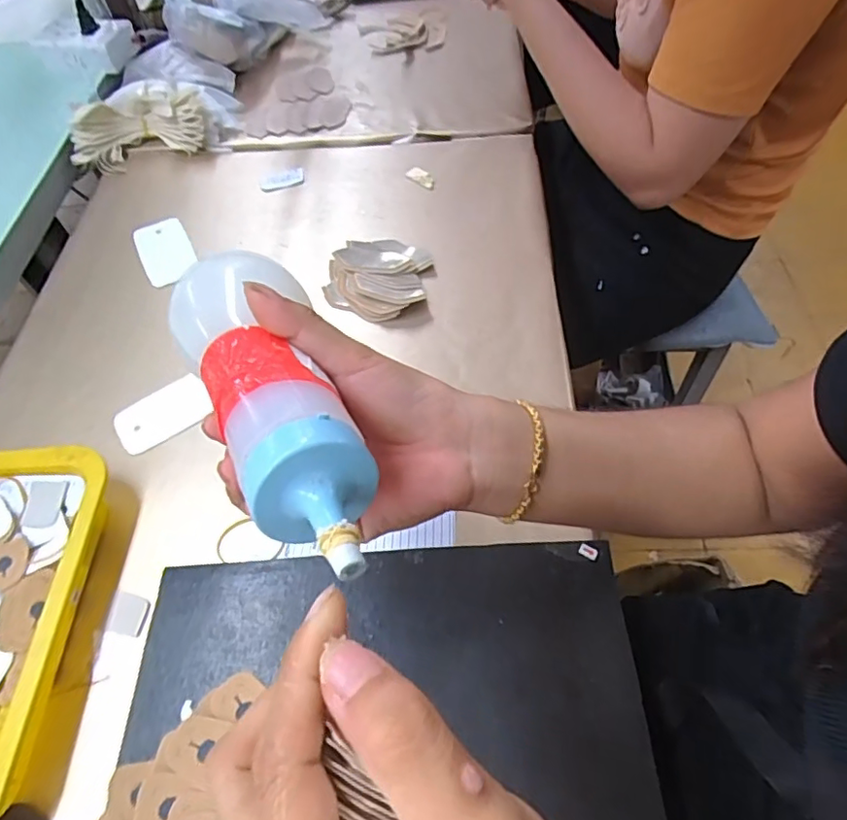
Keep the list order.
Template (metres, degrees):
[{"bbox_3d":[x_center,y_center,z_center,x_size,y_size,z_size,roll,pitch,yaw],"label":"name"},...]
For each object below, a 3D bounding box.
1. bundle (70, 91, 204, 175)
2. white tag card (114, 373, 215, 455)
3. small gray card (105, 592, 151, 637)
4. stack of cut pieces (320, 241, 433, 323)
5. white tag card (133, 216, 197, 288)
[{"bbox_3d":[-0.344,-0.339,0.702,0.152,0.062,0.056,-14,56,-5],"label":"bundle"},{"bbox_3d":[-0.223,0.003,0.495,0.083,0.004,0.052,-29,58,-4],"label":"white tag card"},{"bbox_3d":[-0.205,0.141,0.401,0.029,0.004,0.027,7,57,9],"label":"small gray card"},{"bbox_3d":[-0.045,-0.135,0.566,0.096,0.020,0.105,4,56,7],"label":"stack of cut pieces"},{"bbox_3d":[-0.277,-0.171,0.619,0.054,0.006,0.103,-25,59,-12],"label":"white tag card"}]

